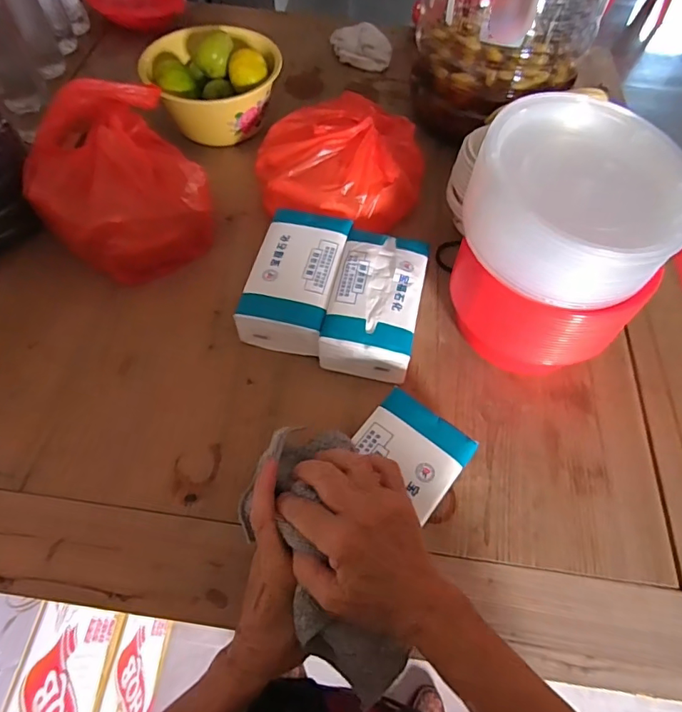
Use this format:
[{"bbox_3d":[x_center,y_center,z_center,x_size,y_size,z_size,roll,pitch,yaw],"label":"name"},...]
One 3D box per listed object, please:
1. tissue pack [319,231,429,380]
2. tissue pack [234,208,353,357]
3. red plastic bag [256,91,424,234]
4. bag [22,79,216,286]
[{"bbox_3d":[0.037,-0.056,0.521,0.088,0.067,0.161,11,58,5],"label":"tissue pack"},{"bbox_3d":[-0.049,-0.078,0.534,0.089,0.062,0.162,11,58,5],"label":"tissue pack"},{"bbox_3d":[0.002,-0.236,0.602,0.198,0.086,0.170,-19,60,-13],"label":"red plastic bag"},{"bbox_3d":[-0.249,-0.190,0.553,0.178,0.137,0.171,-36,66,-22],"label":"bag"}]

